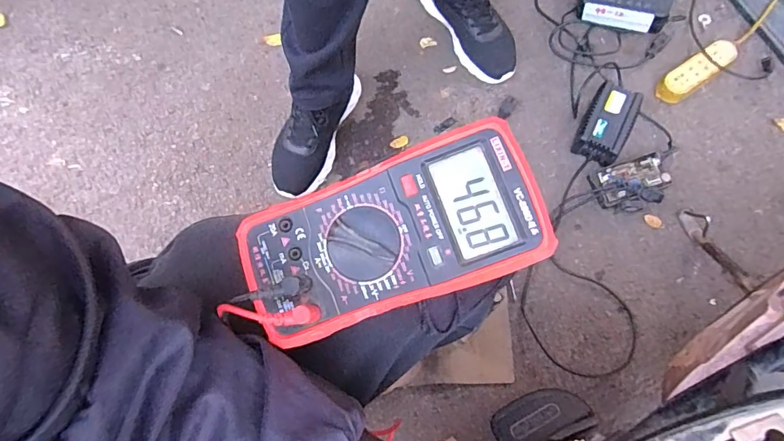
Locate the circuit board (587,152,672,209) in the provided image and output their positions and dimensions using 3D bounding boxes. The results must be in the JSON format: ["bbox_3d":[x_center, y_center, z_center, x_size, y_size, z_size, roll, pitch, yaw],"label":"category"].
[{"bbox_3d":[0.429,-0.072,0.857,0.135,0.033,0.075,-18,75,-3],"label":"circuit board"}]

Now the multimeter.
[{"bbox_3d":[-0.002,0.009,0.285,0.176,0.032,0.085,-18,75,-3],"label":"multimeter"}]

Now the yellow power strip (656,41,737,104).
[{"bbox_3d":[0.591,-0.290,0.920,0.169,0.029,0.055,-36,76,-8],"label":"yellow power strip"}]

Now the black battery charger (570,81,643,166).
[{"bbox_3d":[0.395,-0.177,0.876,0.083,0.054,0.144,29,77,9],"label":"black battery charger"}]

